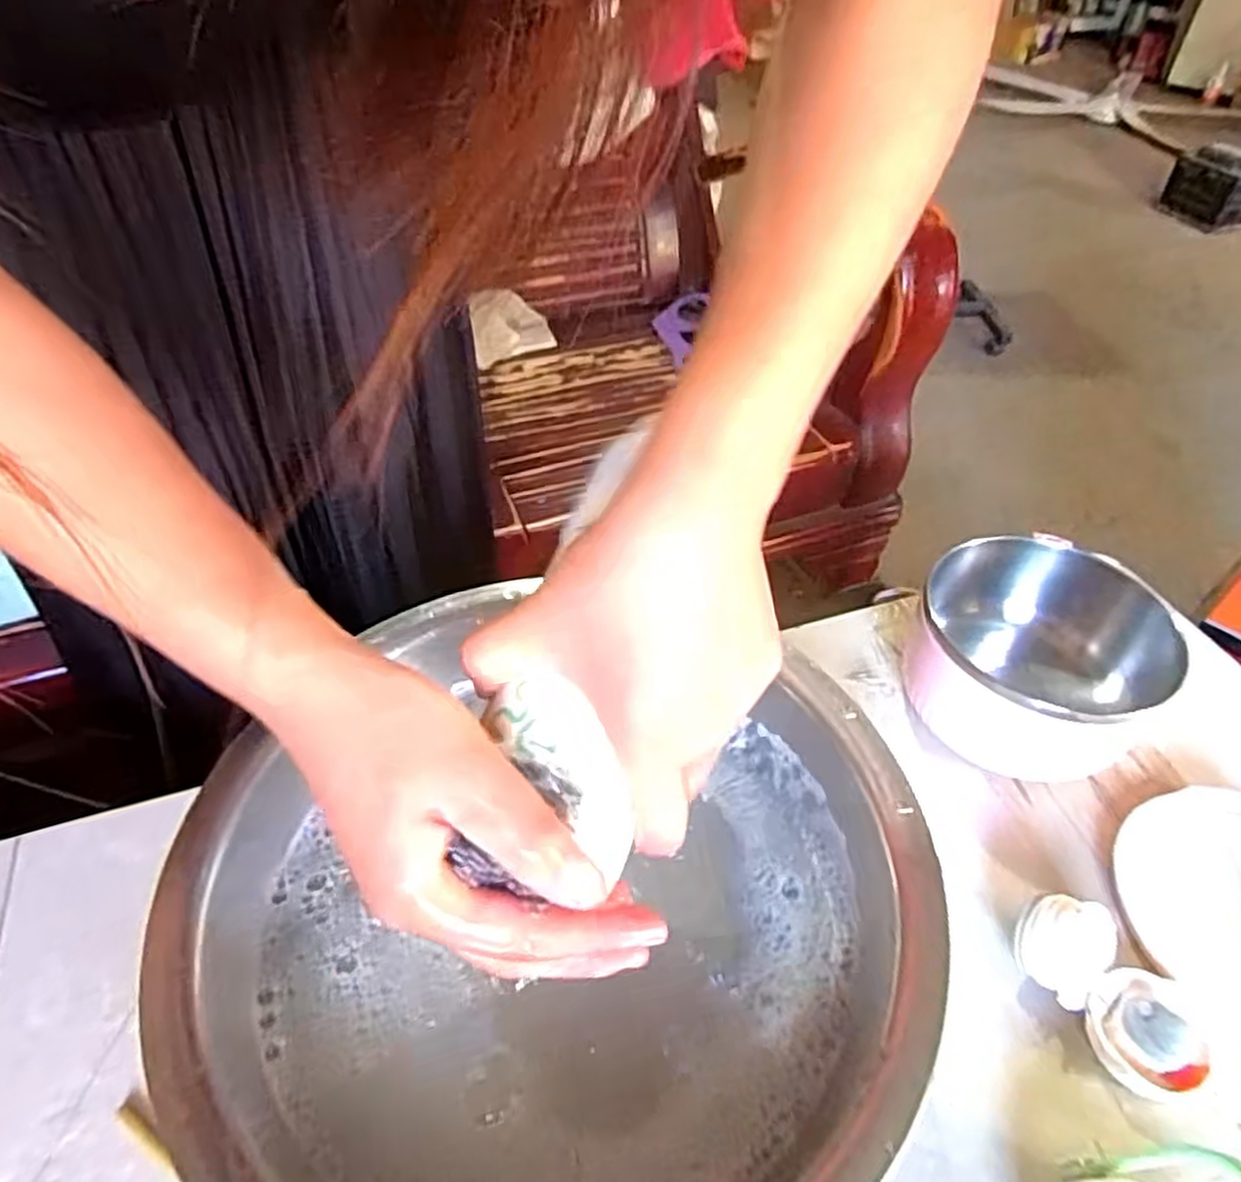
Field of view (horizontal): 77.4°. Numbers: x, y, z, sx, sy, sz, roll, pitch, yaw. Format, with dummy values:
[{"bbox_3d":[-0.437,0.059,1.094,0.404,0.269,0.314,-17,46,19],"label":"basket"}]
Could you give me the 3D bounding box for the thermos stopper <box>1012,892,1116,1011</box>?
[{"bbox_3d":[0.222,0.176,0.387,0.044,0.040,0.041,0,45,0],"label":"thermos stopper"}]

